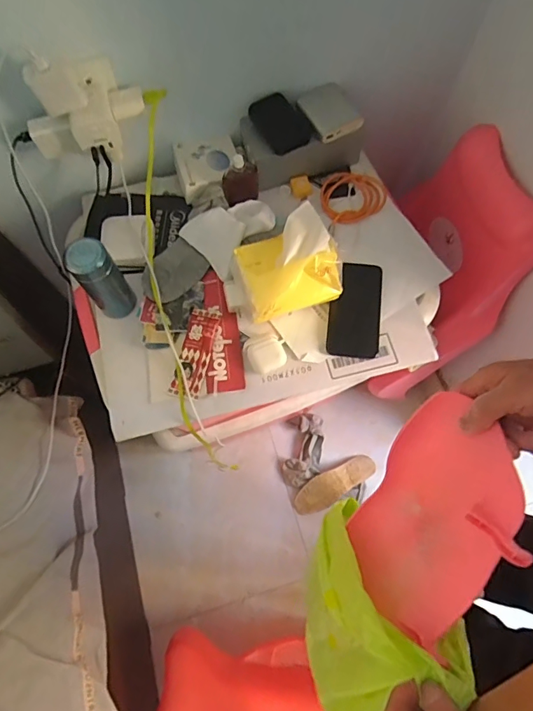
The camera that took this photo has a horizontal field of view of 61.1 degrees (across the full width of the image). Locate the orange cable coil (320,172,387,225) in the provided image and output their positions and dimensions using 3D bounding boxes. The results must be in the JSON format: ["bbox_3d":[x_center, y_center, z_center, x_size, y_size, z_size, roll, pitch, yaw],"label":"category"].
[{"bbox_3d":[0.142,-0.254,0.740,0.105,0.031,0.092,8,69,5],"label":"orange cable coil"}]

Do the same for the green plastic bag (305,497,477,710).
[{"bbox_3d":[0.089,0.274,0.471,0.133,0.205,0.196,-28,67,-11],"label":"green plastic bag"}]

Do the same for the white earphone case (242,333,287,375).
[{"bbox_3d":[-0.001,-0.003,0.654,0.058,0.019,0.051,-20,69,-6],"label":"white earphone case"}]

